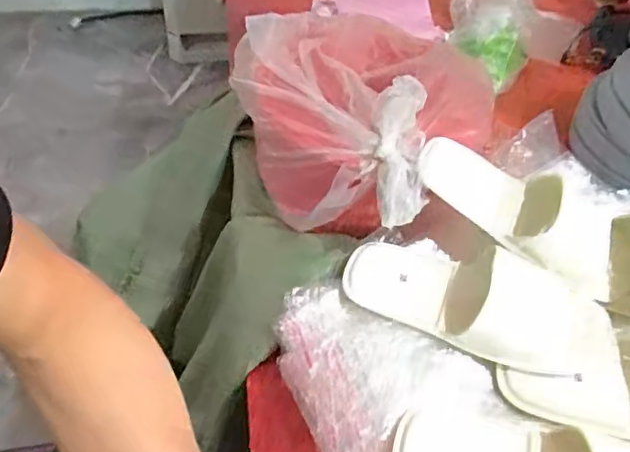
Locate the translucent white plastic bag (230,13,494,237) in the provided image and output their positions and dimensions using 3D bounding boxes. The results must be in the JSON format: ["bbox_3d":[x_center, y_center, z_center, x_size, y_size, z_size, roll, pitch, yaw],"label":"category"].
[{"bbox_3d":[0.047,-0.128,0.689,0.288,0.145,0.274,28,54,25],"label":"translucent white plastic bag"}]

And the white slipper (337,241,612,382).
[{"bbox_3d":[0.145,0.059,0.522,0.234,0.050,0.095,20,46,17],"label":"white slipper"}]

